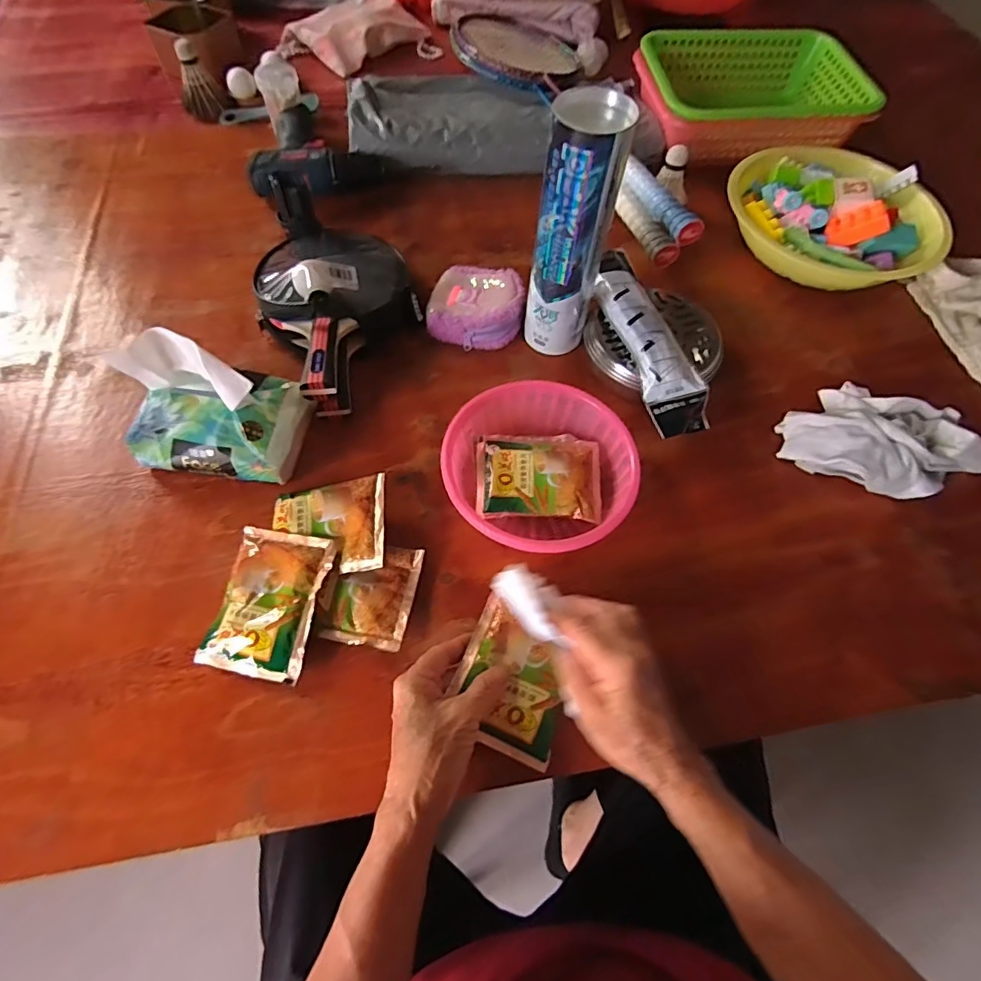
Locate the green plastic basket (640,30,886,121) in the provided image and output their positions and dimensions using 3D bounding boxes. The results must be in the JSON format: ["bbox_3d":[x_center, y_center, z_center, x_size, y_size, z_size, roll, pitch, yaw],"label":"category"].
[{"bbox_3d":[0.370,-0.577,0.767,0.295,0.086,0.200,-3,61,-4],"label":"green plastic basket"}]

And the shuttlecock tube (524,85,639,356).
[{"bbox_3d":[0.075,-0.234,0.492,0.067,0.215,0.066,9,61,3],"label":"shuttlecock tube"}]

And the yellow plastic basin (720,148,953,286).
[{"bbox_3d":[0.416,-0.334,0.648,0.228,0.074,0.252,-36,68,-20],"label":"yellow plastic basin"}]

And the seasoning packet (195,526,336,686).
[{"bbox_3d":[-0.179,0.088,0.423,0.082,0.009,0.112,9,69,10],"label":"seasoning packet"}]

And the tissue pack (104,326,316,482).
[{"bbox_3d":[-0.245,-0.078,0.467,0.136,0.113,0.105,6,61,2],"label":"tissue pack"}]

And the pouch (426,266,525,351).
[{"bbox_3d":[-0.016,-0.210,0.593,0.105,0.043,0.110,6,61,1],"label":"pouch"}]

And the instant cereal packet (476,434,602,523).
[{"bbox_3d":[0.044,-0.016,0.480,0.110,0.014,0.087,1,59,1],"label":"instant cereal packet"}]

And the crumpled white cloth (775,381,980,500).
[{"bbox_3d":[0.394,-0.041,0.510,0.205,0.052,0.103,15,61,6],"label":"crumpled white cloth"}]

